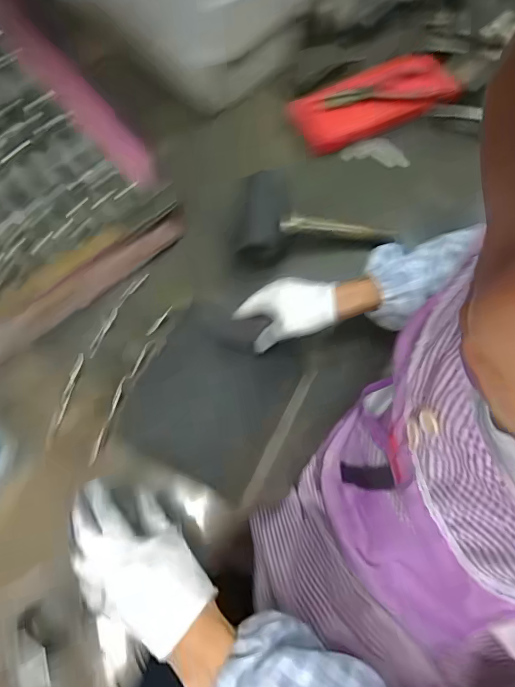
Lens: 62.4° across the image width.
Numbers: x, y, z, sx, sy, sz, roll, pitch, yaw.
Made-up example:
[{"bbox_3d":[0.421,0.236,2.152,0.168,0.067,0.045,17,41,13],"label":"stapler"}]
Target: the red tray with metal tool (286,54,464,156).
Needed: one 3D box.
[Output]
[{"bbox_3d":[0.192,-0.397,0.699,0.281,0.031,0.115,-28,74,-11],"label":"red tray with metal tool"}]

